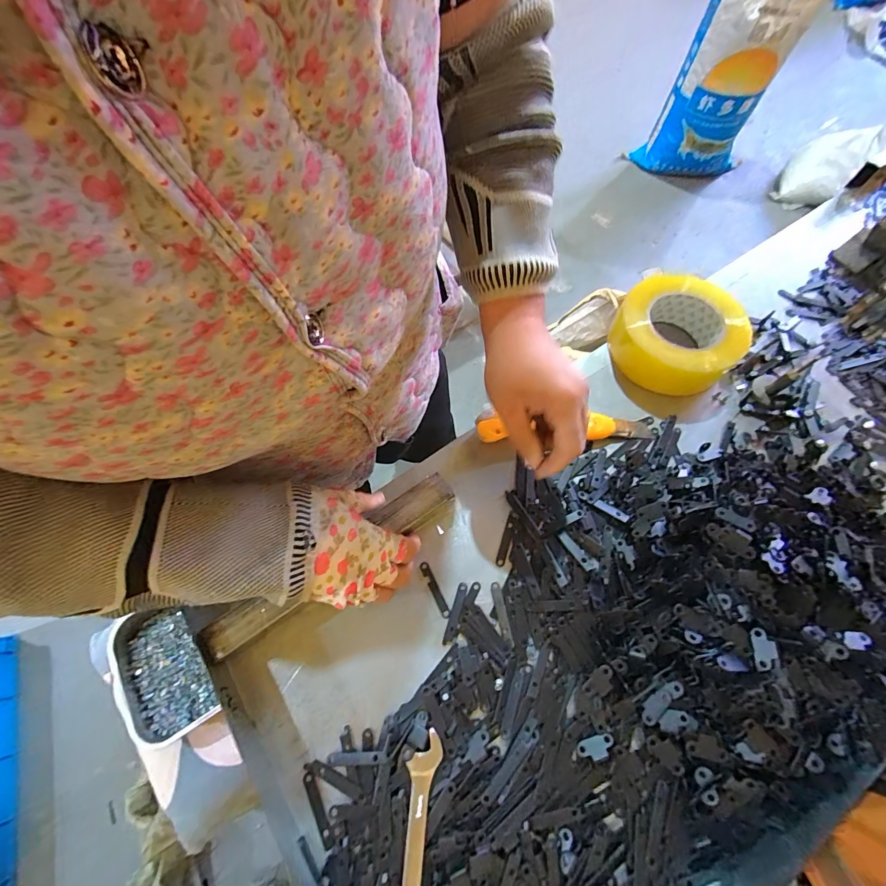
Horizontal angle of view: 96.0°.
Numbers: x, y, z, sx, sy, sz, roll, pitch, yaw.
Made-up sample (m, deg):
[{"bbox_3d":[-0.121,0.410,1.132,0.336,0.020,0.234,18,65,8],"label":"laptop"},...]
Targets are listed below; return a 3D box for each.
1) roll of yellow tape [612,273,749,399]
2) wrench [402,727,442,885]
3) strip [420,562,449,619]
[{"bbox_3d":[0.257,-0.120,0.445,0.127,0.054,0.120,0,66,0],"label":"roll of yellow tape"},{"bbox_3d":[-0.020,0.295,0.285,0.024,0.006,0.145,5,67,2],"label":"wrench"},{"bbox_3d":[-0.008,0.134,0.366,0.009,0.004,0.052,-25,69,-11],"label":"strip"}]

